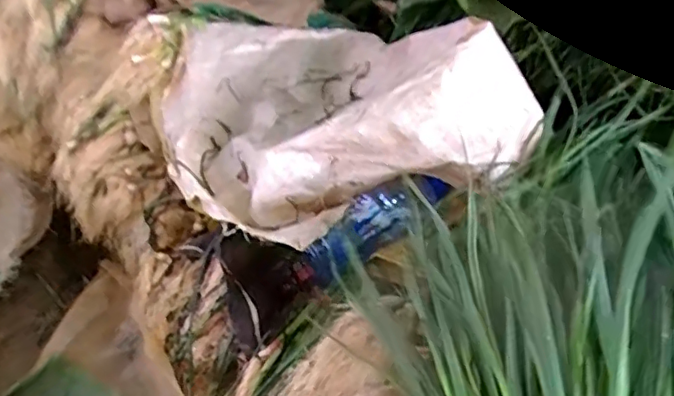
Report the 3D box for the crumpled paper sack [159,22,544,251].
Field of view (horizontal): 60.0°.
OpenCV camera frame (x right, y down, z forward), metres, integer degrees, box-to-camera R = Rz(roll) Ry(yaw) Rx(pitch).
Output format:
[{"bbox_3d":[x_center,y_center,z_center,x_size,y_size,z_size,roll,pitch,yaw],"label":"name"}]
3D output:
[{"bbox_3d":[-0.023,-0.146,0.848,0.449,0.189,0.499,-14,39,-12],"label":"crumpled paper sack"}]

